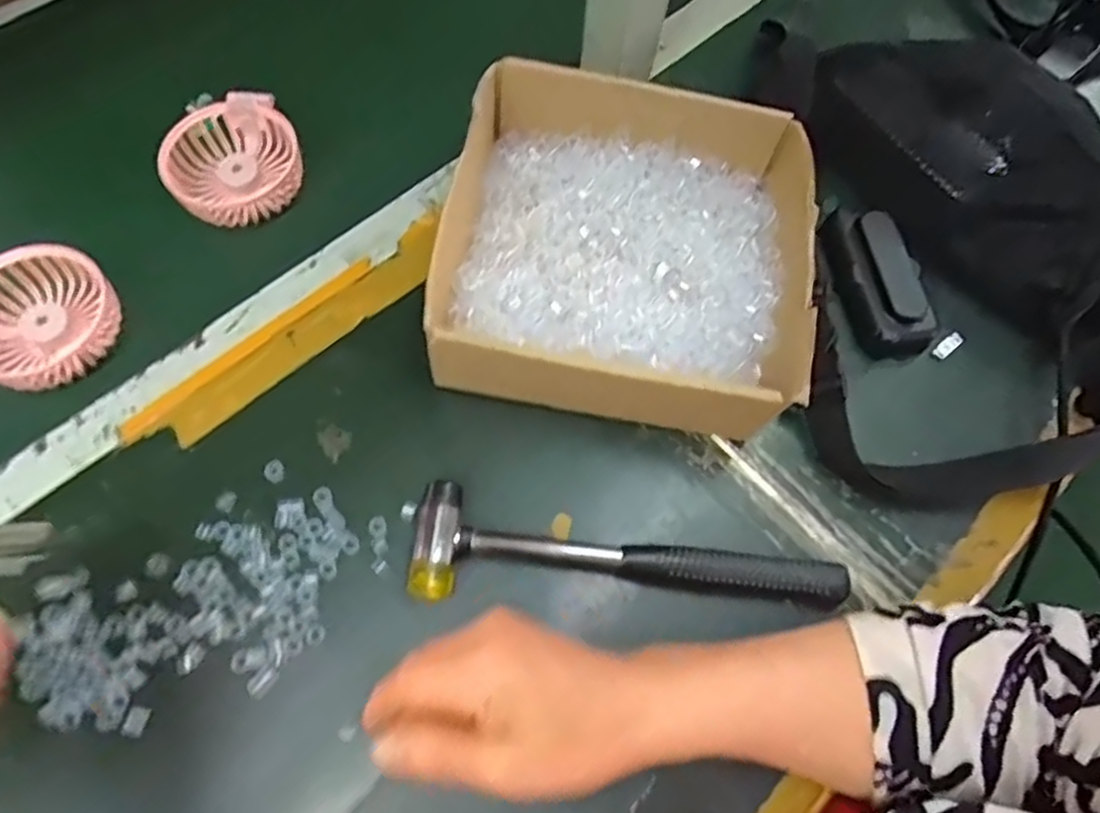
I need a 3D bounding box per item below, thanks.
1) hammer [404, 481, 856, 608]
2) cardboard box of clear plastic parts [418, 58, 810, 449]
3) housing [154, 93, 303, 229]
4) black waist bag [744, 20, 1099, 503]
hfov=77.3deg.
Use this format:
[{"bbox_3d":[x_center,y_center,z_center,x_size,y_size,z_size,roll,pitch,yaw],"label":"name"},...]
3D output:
[{"bbox_3d":[0.043,0.090,0.376,0.232,0.024,0.058,9,66,1],"label":"hammer"},{"bbox_3d":[0.045,-0.092,0.426,0.216,0.069,0.216,6,66,-1],"label":"cardboard box of clear plastic parts"},{"bbox_3d":[-0.221,-0.172,0.481,0.090,0.023,0.089,-32,72,-16],"label":"housing"},{"bbox_3d":[0.257,-0.119,0.449,0.227,0.093,0.339,-7,67,-6],"label":"black waist bag"}]

